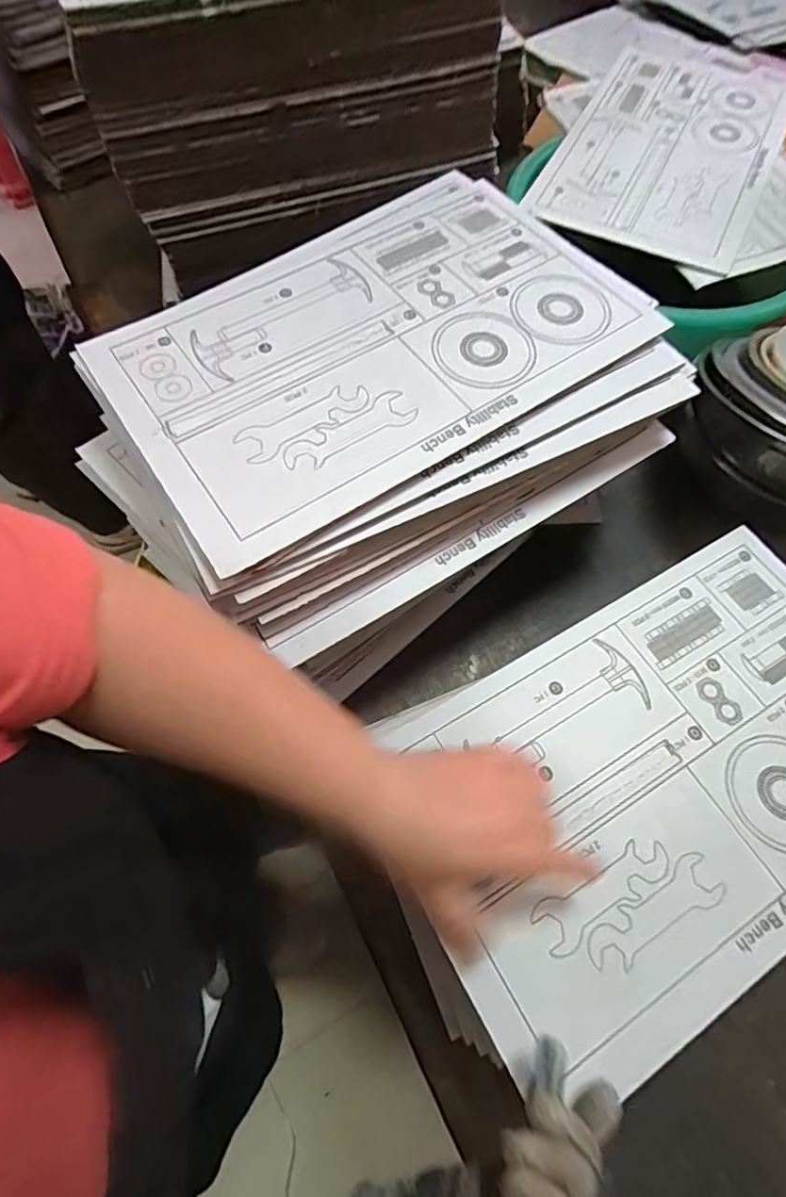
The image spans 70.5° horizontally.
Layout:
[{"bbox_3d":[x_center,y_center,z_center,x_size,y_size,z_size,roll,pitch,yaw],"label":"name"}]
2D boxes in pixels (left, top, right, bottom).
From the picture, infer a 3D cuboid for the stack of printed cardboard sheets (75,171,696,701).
[{"bbox_3d":[-0.001,-0.140,0.422,0.384,0.092,0.295,-37,70,-15],"label":"stack of printed cardboard sheets"}]

